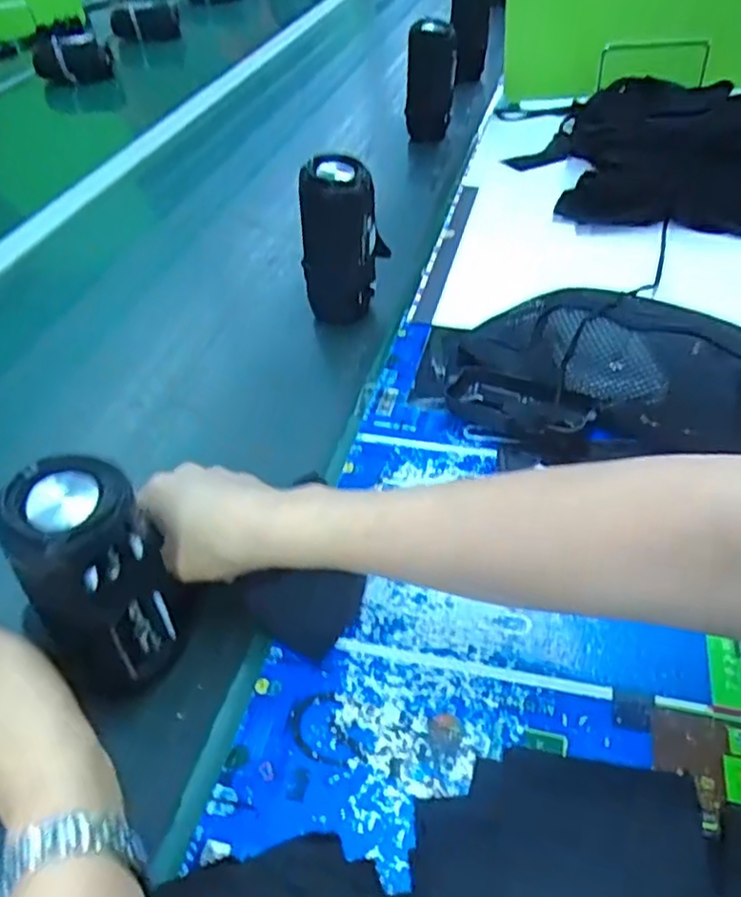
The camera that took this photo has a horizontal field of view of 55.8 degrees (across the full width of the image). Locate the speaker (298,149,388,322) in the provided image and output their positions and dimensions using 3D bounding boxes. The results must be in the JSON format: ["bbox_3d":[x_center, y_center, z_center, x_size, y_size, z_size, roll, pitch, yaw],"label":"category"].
[{"bbox_3d":[-0.026,-0.192,0.655,0.066,0.153,0.054,10,46,16],"label":"speaker"}]

